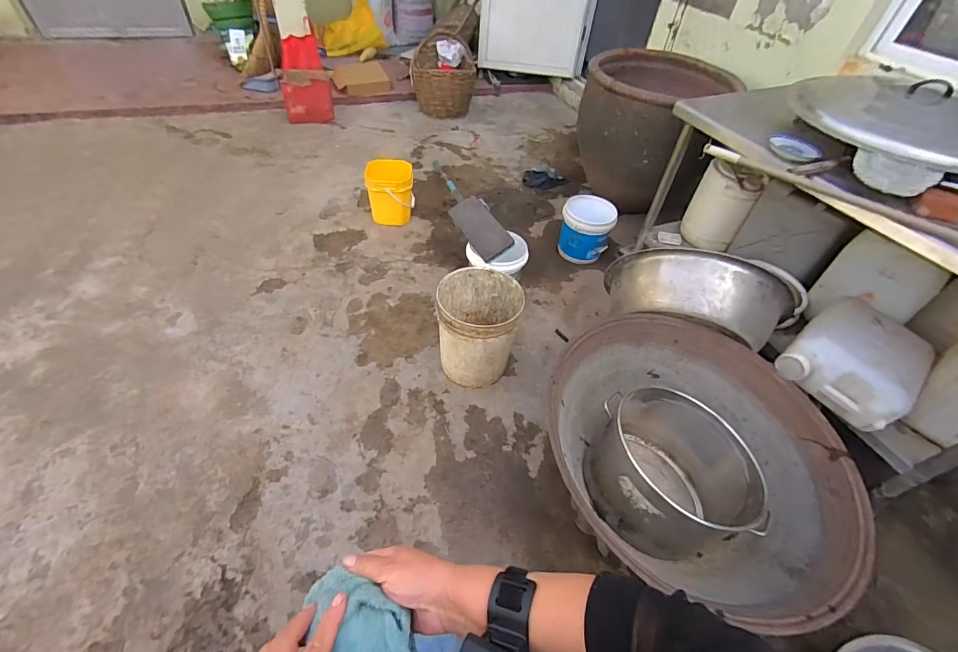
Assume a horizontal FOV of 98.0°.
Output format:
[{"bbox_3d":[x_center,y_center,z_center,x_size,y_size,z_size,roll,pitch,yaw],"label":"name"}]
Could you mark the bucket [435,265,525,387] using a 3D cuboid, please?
[{"bbox_3d":[-0.004,0.010,1.564,0.289,0.317,0.309,3,47,-3],"label":"bucket"}]

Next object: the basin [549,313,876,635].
[{"bbox_3d":[0.601,0.368,1.226,0.796,0.304,0.831,3,47,-3],"label":"basin"}]

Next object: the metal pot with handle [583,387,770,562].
[{"bbox_3d":[0.546,0.421,1.187,0.442,0.302,0.442,9,42,-8],"label":"metal pot with handle"}]

